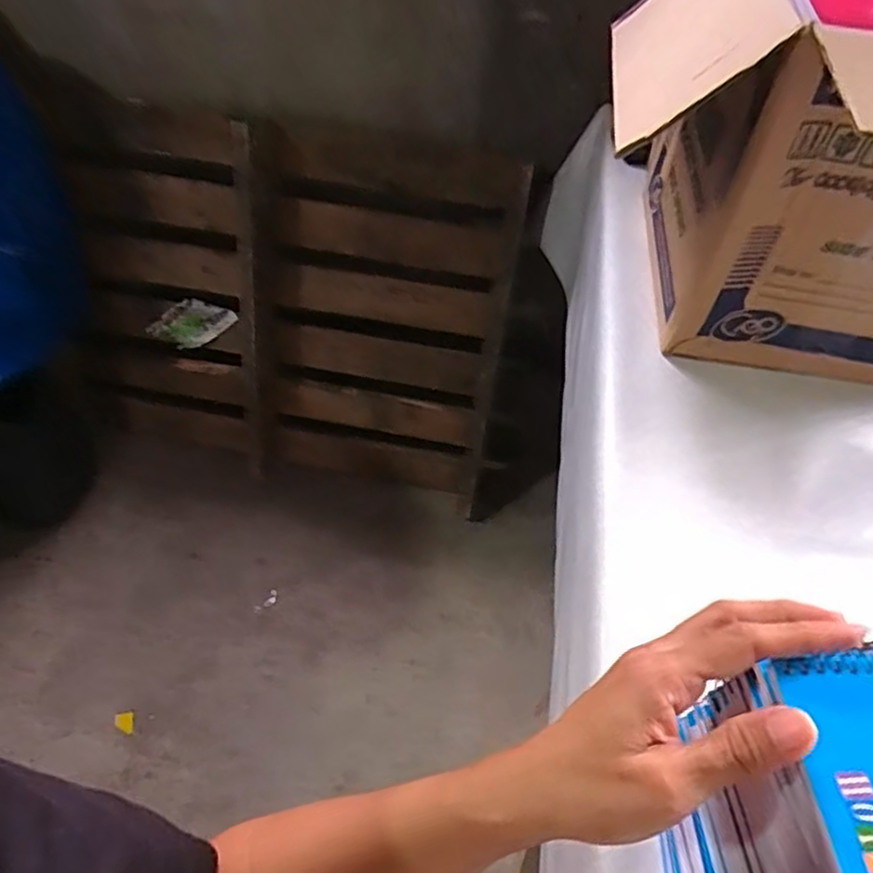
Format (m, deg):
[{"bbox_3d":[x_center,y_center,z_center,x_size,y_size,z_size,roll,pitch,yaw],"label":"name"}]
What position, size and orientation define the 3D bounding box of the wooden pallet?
[{"bbox_3d":[-0.257,-0.232,1.218,0.795,0.652,0.113,10,30,-3],"label":"wooden pallet"}]

